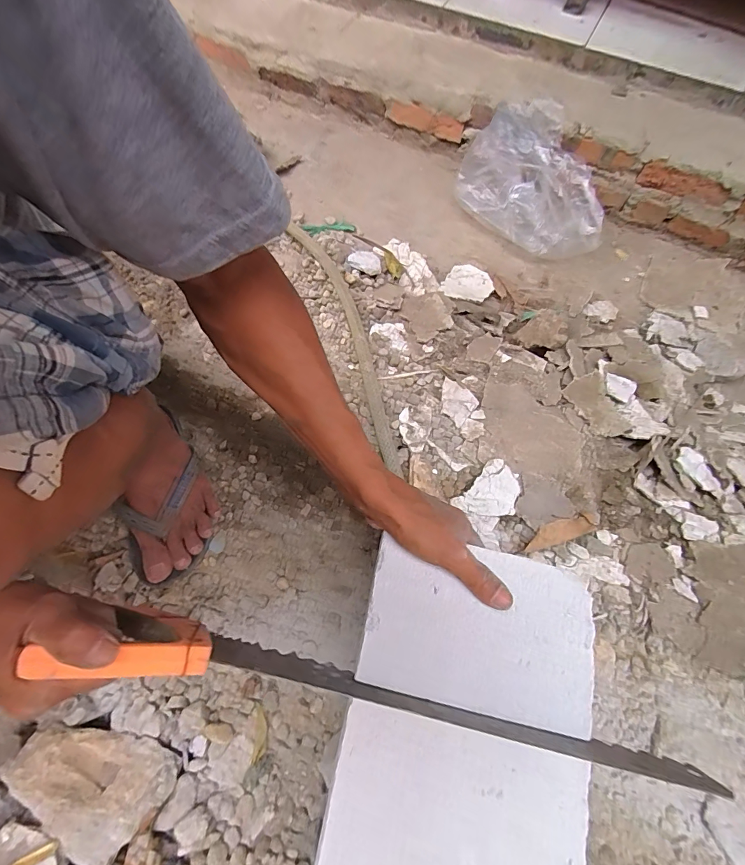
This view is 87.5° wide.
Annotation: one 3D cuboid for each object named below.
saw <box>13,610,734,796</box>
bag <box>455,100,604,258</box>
[{"bbox_3d":[-0.007,0.213,0.308,0.462,0.092,0.040,13,66,0],"label":"saw"},{"bbox_3d":[0.325,-0.490,0.776,0.306,0.192,0.151,37,69,14],"label":"bag"}]

